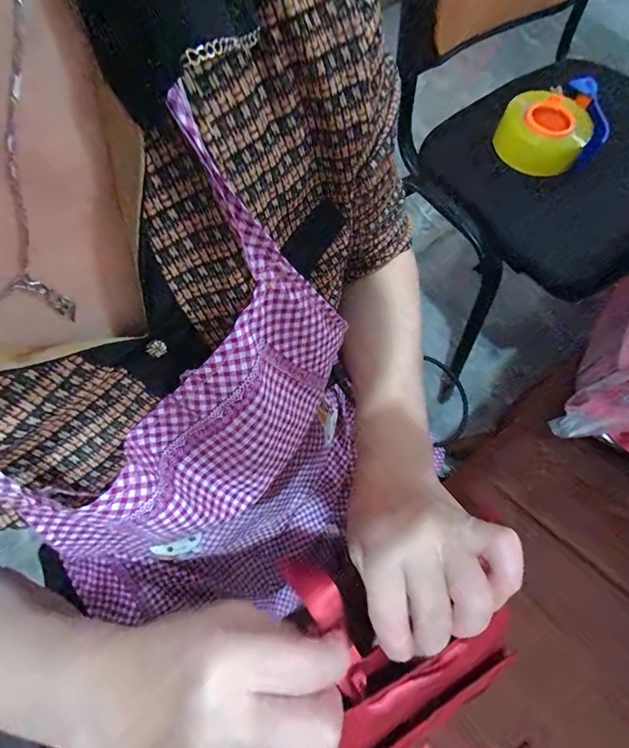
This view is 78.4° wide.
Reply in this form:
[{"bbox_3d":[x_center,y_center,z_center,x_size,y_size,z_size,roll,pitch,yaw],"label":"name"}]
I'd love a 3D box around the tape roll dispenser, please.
[{"bbox_3d":[0.383,-0.396,0.616,0.150,0.067,0.171,39,72,14],"label":"tape roll dispenser"}]

